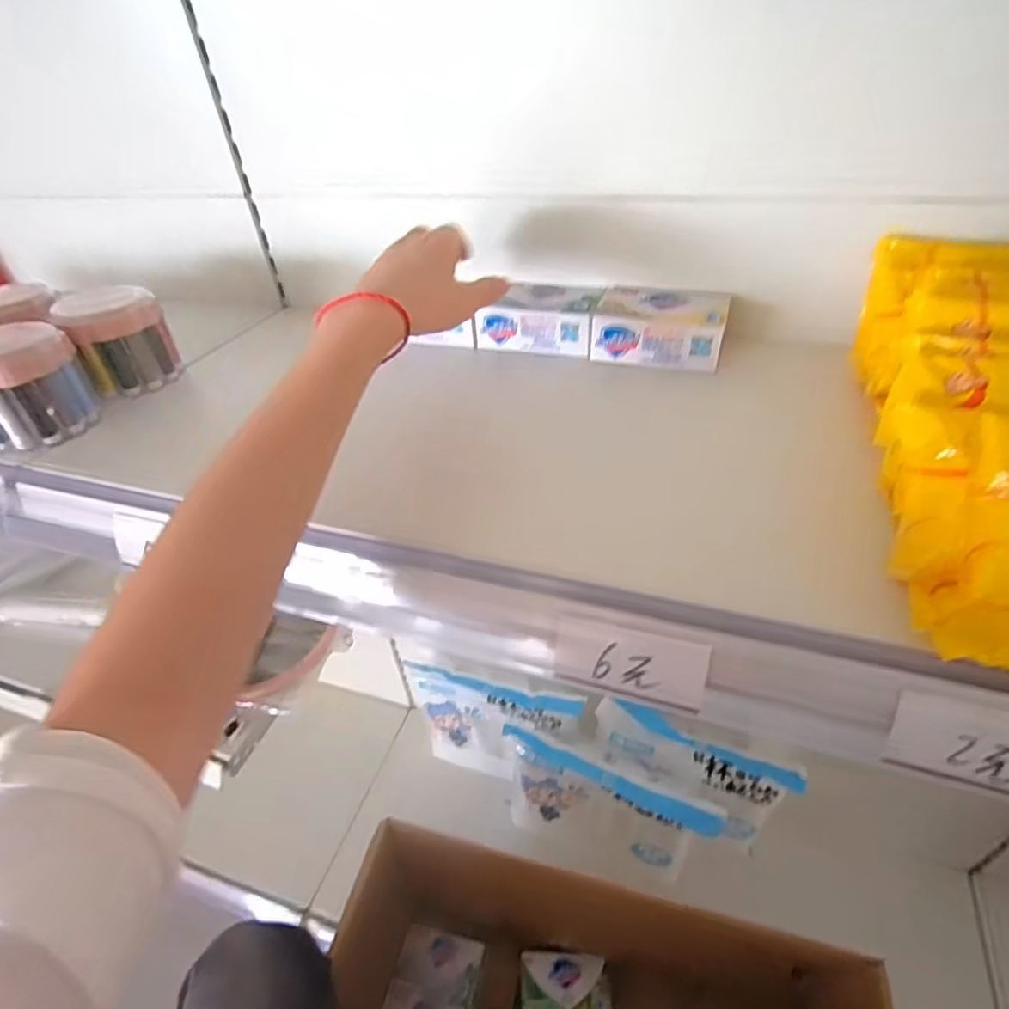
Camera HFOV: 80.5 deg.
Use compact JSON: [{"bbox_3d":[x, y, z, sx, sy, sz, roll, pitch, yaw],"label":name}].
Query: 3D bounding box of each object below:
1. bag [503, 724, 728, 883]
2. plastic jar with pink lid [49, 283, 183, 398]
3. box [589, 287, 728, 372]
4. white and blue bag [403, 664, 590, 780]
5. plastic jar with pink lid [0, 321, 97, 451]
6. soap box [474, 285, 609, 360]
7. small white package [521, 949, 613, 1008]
[{"bbox_3d":[0.137,0.430,0.824,0.290,0.218,0.054,11,43,19],"label":"bag"},{"bbox_3d":[-0.308,-0.135,0.481,0.067,0.070,0.065,-28,45,-24],"label":"plastic jar with pink lid"},{"bbox_3d":[0.122,-0.140,0.467,0.096,0.037,0.065,10,43,18],"label":"box"},{"bbox_3d":[-0.010,0.353,0.936,0.264,0.232,0.055,6,42,14],"label":"white and blue bag"},{"bbox_3d":[-0.340,-0.089,0.420,0.072,0.074,0.067,-4,40,3],"label":"plastic jar with pink lid"},{"bbox_3d":[0.032,-0.157,0.499,0.096,0.035,0.064,10,43,18],"label":"soap box"},{"bbox_3d":[0.069,0.539,0.669,0.099,0.035,0.062,-2,40,5],"label":"small white package"}]

